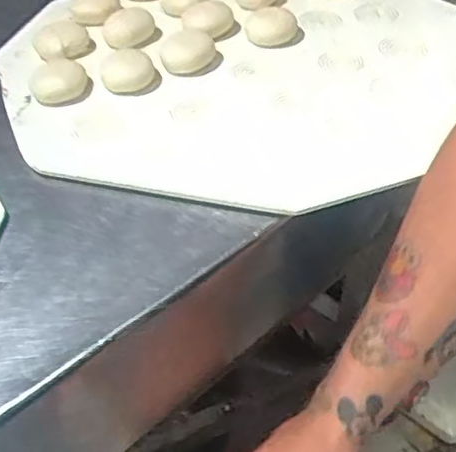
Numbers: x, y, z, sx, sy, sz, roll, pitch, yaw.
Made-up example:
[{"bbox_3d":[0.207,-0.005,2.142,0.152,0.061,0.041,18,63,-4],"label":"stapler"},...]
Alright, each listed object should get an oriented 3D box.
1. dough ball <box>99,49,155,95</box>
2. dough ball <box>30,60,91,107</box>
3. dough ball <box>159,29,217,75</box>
[{"bbox_3d":[-0.091,-0.141,0.553,0.045,0.021,0.060,-11,46,-10],"label":"dough ball"},{"bbox_3d":[-0.146,-0.126,0.536,0.048,0.021,0.052,-7,45,-5],"label":"dough ball"},{"bbox_3d":[-0.037,-0.162,0.572,0.049,0.019,0.055,-5,45,-4],"label":"dough ball"}]

